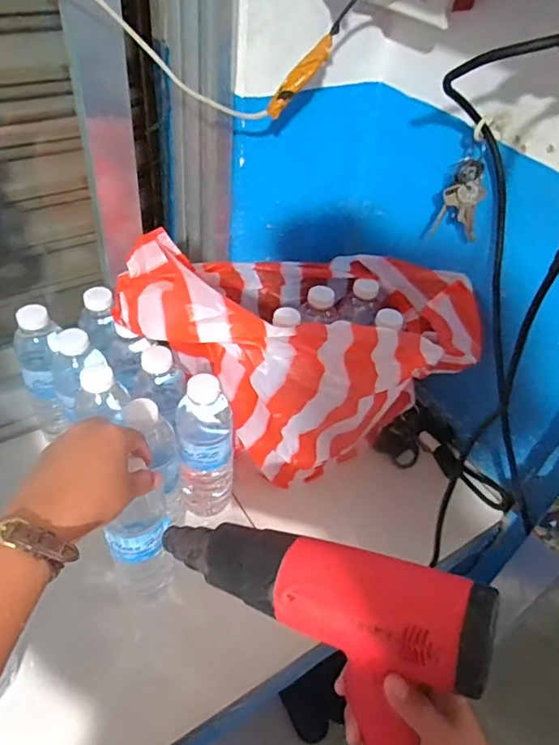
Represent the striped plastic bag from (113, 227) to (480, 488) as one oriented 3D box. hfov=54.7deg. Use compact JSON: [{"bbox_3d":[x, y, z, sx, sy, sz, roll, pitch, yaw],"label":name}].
[{"bbox_3d":[0.028,-0.024,0.629,0.283,0.274,0.340,37,52,27],"label":"striped plastic bag"}]

